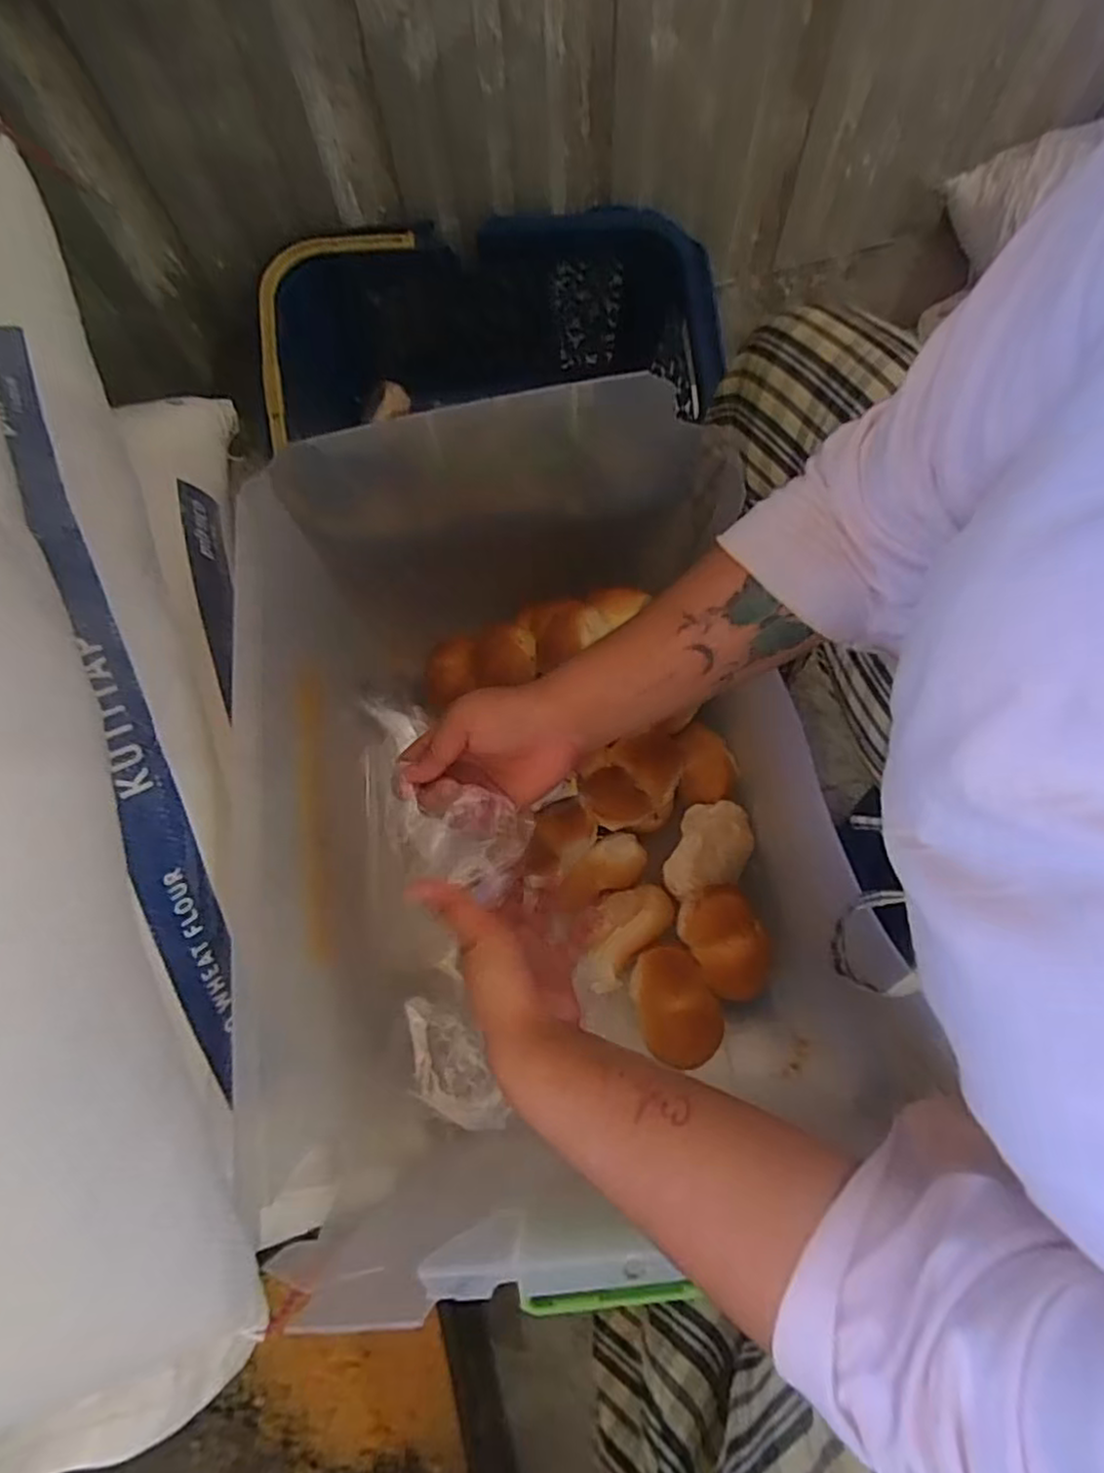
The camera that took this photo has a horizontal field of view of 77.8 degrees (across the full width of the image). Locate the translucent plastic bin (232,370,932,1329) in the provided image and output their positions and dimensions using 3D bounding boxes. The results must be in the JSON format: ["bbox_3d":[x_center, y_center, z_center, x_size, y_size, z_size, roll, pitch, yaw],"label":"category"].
[{"bbox_3d":[-0.003,0.044,0.539,0.379,0.289,0.538,-10,71,-1],"label":"translucent plastic bin"}]

